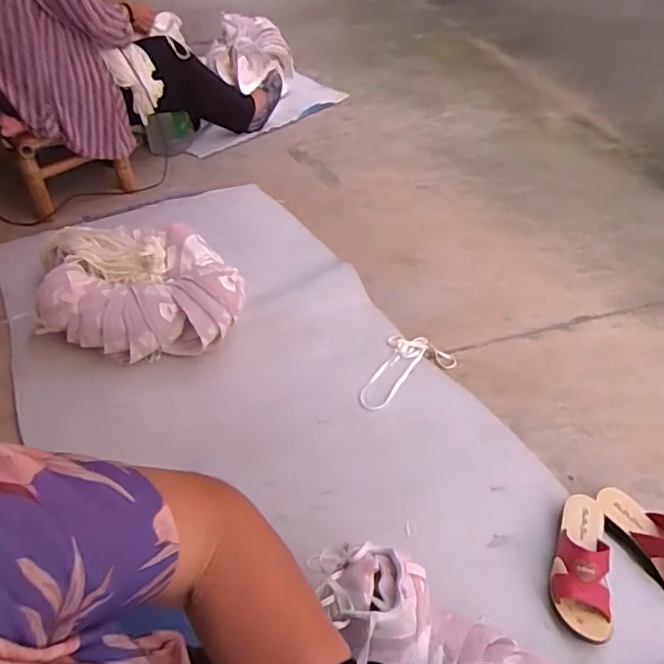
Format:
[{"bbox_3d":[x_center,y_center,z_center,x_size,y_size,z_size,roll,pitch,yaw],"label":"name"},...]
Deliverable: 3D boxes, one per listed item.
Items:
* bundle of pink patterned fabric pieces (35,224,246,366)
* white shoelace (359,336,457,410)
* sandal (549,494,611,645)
[{"bbox_3d":[-0.415,-0.088,1.297,0.443,0.175,0.305,-1,44,-3],"label":"bundle of pink patterned fabric pieces"},{"bbox_3d":[0.138,0.074,1.263,0.242,0.009,0.133,-26,51,-26],"label":"white shoelace"},{"bbox_3d":[0.393,0.357,0.930,0.090,0.072,0.228,11,45,9],"label":"sandal"}]

